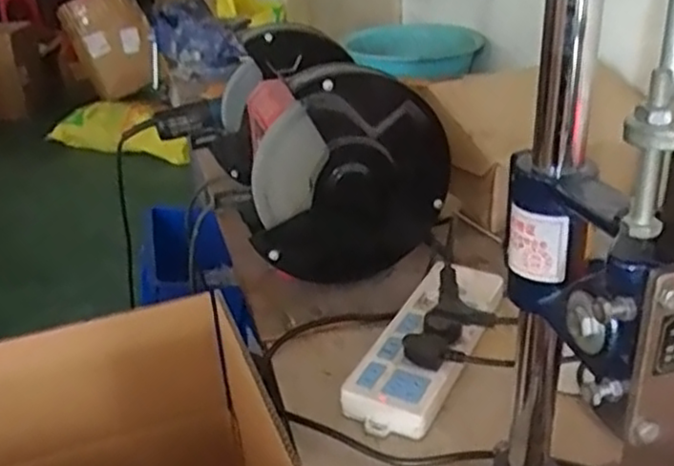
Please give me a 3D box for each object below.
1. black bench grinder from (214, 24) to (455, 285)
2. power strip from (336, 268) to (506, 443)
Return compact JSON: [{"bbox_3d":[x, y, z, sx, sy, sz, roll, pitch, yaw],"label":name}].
[{"bbox_3d":[-0.038,-0.111,0.833,0.200,0.213,0.306,-13,28,-18],"label":"black bench grinder"},{"bbox_3d":[0.088,0.100,0.654,0.086,0.033,0.231,12,30,27],"label":"power strip"}]

